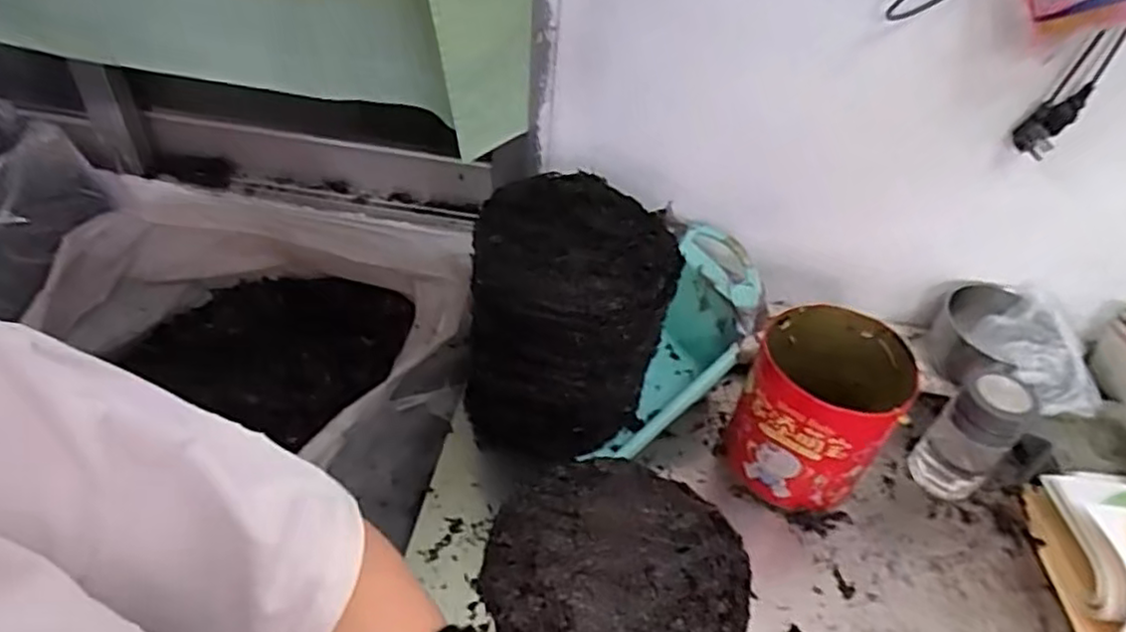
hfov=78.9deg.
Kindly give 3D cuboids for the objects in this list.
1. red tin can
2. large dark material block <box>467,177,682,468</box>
[{"bbox_3d":[0.289,0.108,0.791,0.152,0.179,0.166,2,43,-2],"label":"red tin can"},{"bbox_3d":[0.008,0.013,0.777,0.204,0.269,0.188,14,44,10],"label":"large dark material block"}]

